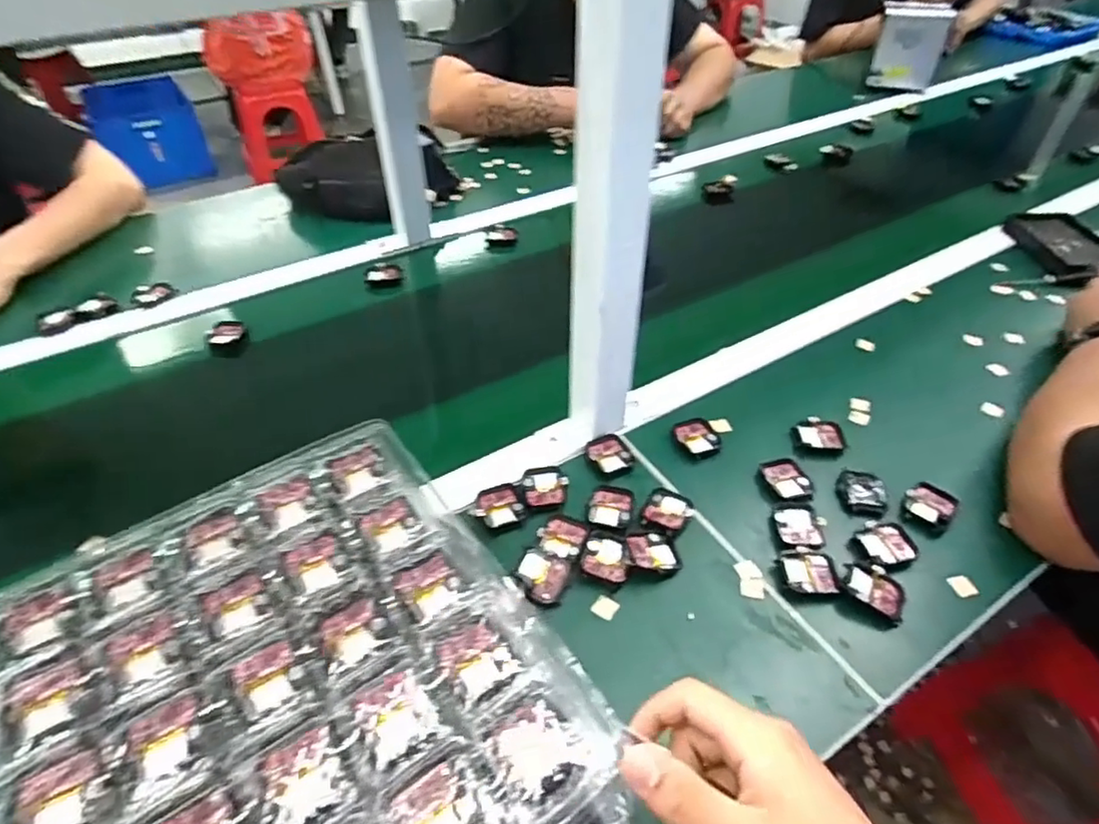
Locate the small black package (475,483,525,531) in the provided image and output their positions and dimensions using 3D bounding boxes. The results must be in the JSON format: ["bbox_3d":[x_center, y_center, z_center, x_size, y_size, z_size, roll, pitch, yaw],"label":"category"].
[{"bbox_3d":[-0.043,0.080,0.528,0.038,0.007,0.039,-17,46,-17],"label":"small black package"}]

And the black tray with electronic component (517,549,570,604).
[{"bbox_3d":[-0.006,0.127,0.477,0.037,0.010,0.034,16,46,16],"label":"black tray with electronic component"}]

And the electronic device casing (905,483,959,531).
[{"bbox_3d":[0.329,0.083,0.537,0.038,0.017,0.045,32,52,29],"label":"electronic device casing"}]

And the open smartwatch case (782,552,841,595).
[{"bbox_3d":[0.204,0.127,0.485,0.039,0.010,0.035,-1,44,-1],"label":"open smartwatch case"}]

